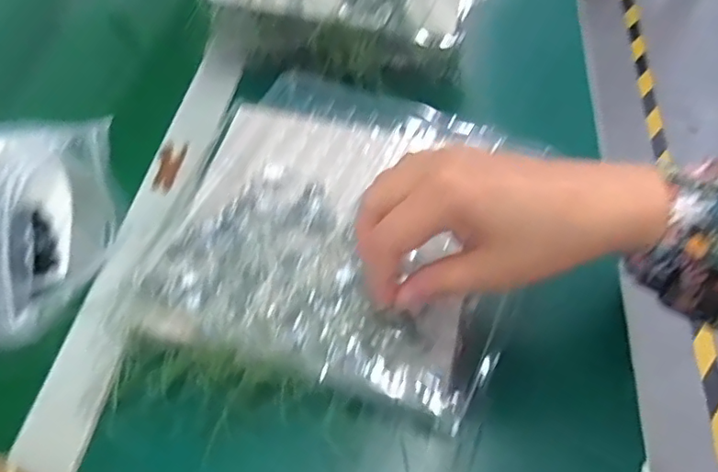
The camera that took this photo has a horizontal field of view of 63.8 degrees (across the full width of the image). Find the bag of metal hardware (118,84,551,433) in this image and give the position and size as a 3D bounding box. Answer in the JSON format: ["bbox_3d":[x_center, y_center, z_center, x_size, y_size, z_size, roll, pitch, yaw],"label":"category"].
[{"bbox_3d":[-0.012,-0.012,0.375,0.217,0.025,0.217,14,58,13],"label":"bag of metal hardware"}]

